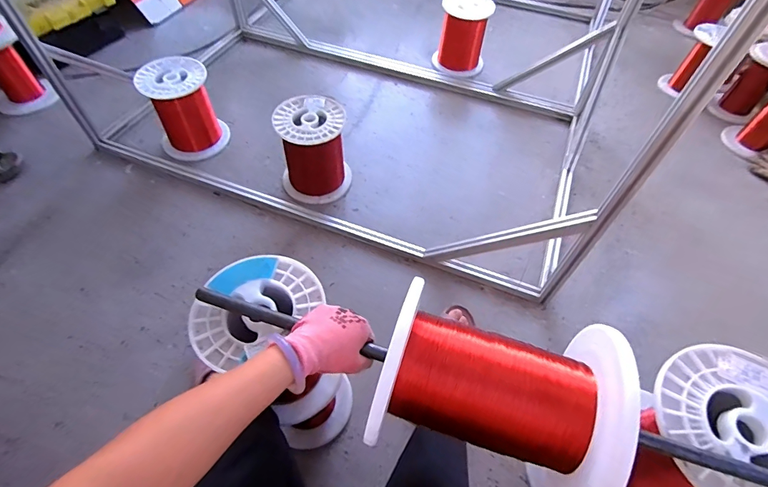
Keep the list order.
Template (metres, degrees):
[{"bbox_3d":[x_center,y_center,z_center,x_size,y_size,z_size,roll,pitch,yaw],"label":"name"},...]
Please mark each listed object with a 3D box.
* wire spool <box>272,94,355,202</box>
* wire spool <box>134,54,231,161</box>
[{"bbox_3d":[-0.206,-0.271,1.191,0.196,0.241,0.192,2,56,-2],"label":"wire spool"},{"bbox_3d":[-0.635,-0.425,1.286,0.208,0.236,0.199,-25,61,-19],"label":"wire spool"}]

